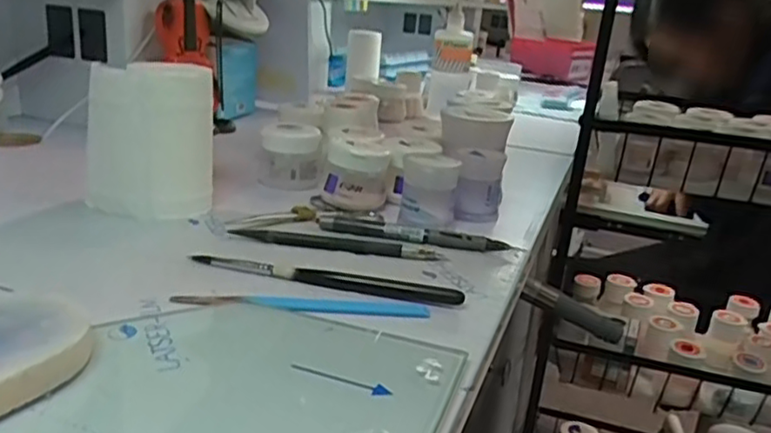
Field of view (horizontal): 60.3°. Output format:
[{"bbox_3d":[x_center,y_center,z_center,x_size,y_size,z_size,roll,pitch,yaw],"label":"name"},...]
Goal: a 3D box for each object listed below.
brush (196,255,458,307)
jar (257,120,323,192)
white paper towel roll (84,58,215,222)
[{"bbox_3d":[-0.036,0.036,0.389,0.162,0.007,0.014,8,19,11],"label":"brush"},{"bbox_3d":[-0.081,-0.053,0.574,0.053,0.046,0.053,1,19,-7],"label":"jar"},{"bbox_3d":[-0.171,-0.056,0.481,0.072,0.104,0.066,13,21,26],"label":"white paper towel roll"}]

